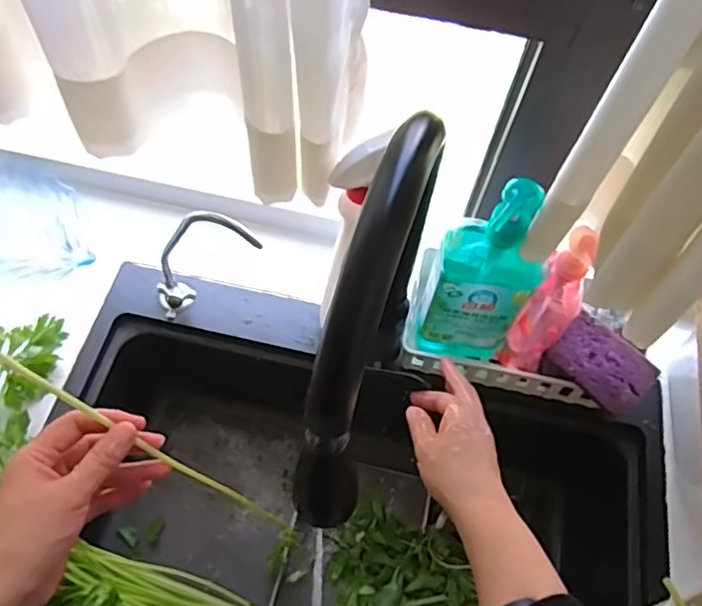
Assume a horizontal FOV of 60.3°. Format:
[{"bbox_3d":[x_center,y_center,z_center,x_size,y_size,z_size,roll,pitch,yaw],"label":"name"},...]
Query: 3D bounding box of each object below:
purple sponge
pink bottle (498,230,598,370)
[{"bbox_3d":[0.262,0.064,0.633,0.071,0.021,0.096,-40,72,-21],"label":"purple sponge"},{"bbox_3d":[0.204,0.008,0.624,0.051,0.219,0.050,37,66,15],"label":"pink bottle"}]

